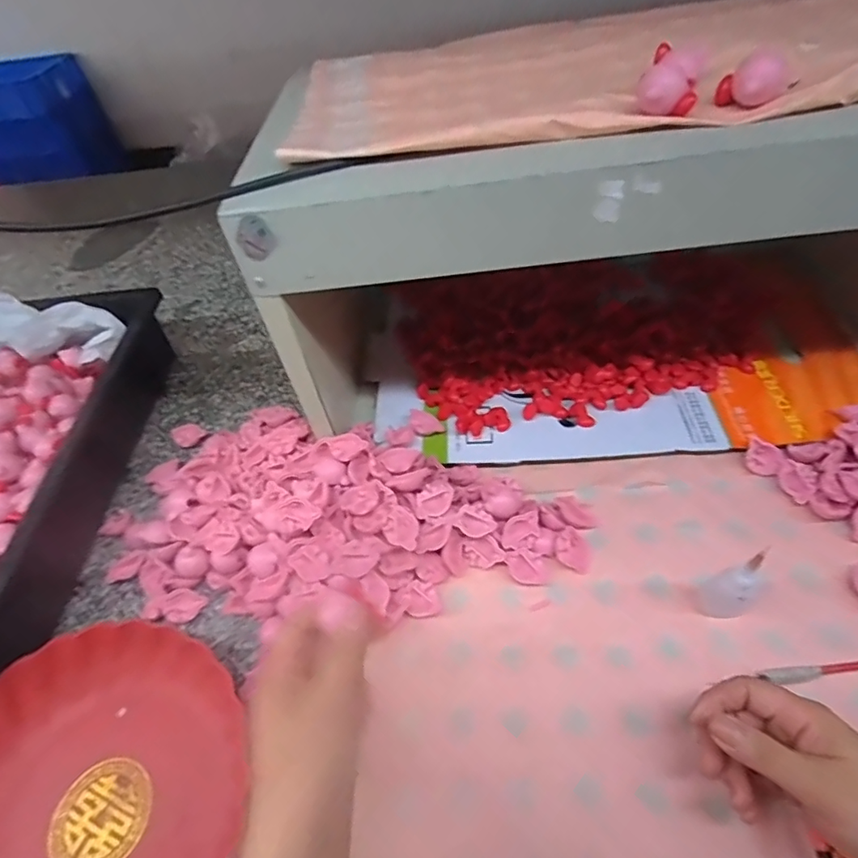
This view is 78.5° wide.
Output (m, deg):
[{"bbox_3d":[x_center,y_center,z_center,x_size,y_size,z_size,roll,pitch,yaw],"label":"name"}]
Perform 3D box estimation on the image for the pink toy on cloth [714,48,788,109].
[{"bbox_3d":[0.205,-0.220,0.334,0.036,0.030,0.023,22,61,24],"label":"pink toy on cloth"}]

